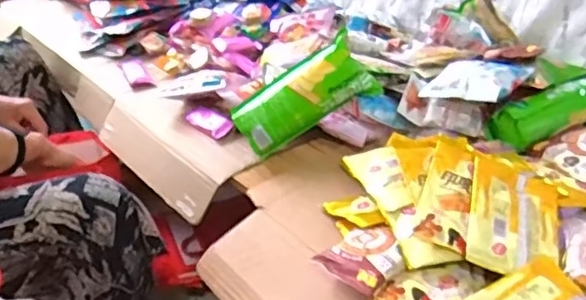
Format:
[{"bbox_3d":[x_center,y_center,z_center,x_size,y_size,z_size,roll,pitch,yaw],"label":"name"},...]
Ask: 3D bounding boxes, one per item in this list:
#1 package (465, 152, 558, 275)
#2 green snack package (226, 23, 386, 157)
[{"bbox_3d":[0.247,0.074,0.662,0.101,0.010,0.155,22,49,1],"label":"package"},{"bbox_3d":[0.015,-0.072,0.840,0.196,0.084,0.059,-32,38,6],"label":"green snack package"}]

